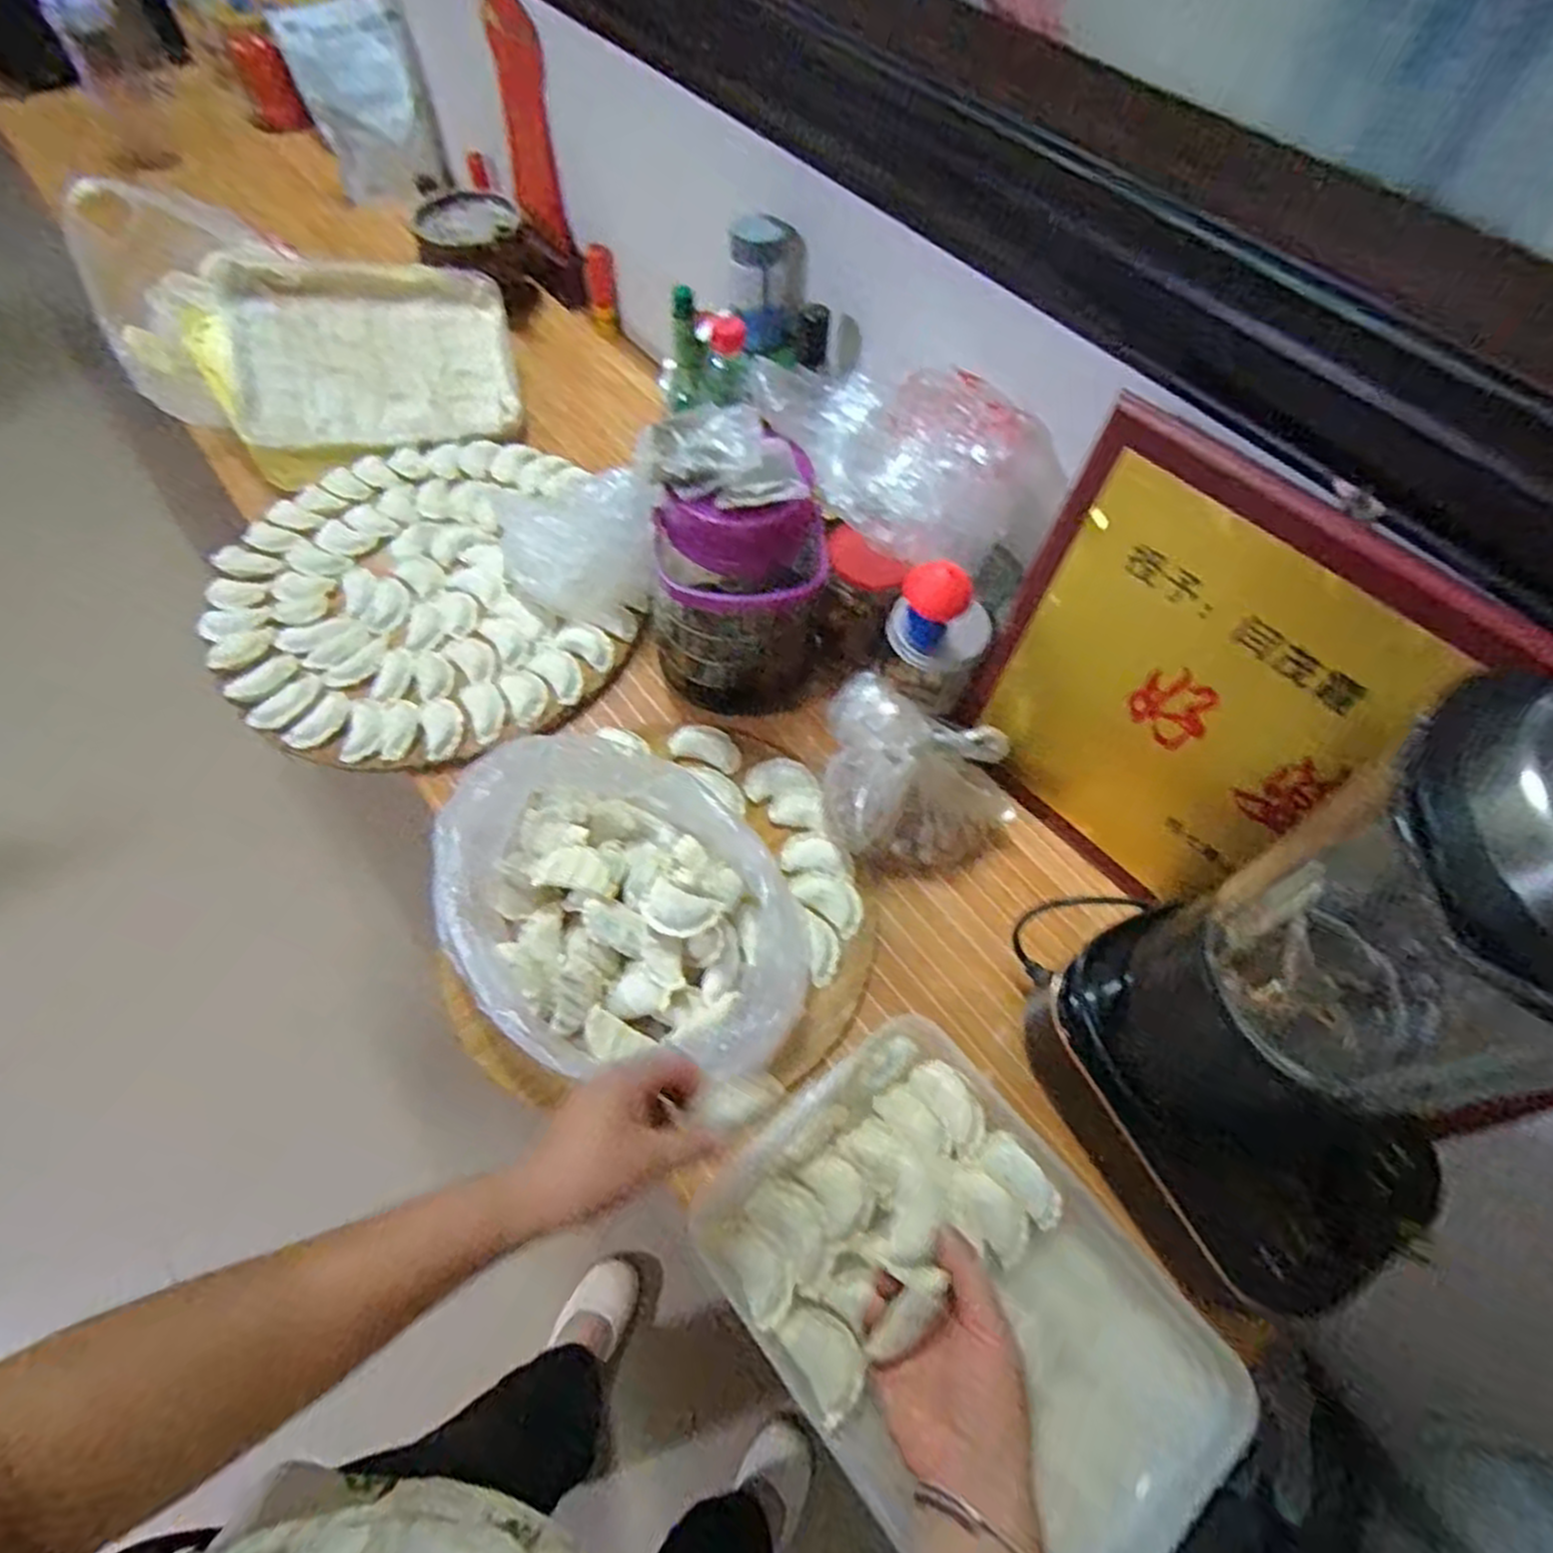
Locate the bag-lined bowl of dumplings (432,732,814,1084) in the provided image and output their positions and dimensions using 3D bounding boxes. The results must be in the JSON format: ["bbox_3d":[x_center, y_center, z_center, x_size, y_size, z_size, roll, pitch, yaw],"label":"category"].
[{"bbox_3d":[-0.117,0.098,0.621,0.287,0.099,0.251,6,59,1],"label":"bag-lined bowl of dumplings"}]

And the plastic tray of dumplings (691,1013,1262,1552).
[{"bbox_3d":[0.116,0.336,0.512,0.222,0.045,0.302,-36,67,-21],"label":"plastic tray of dumplings"}]

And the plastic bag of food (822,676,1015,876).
[{"bbox_3d":[0.124,-0.005,0.687,0.166,0.124,0.133,-1,59,-3],"label":"plastic bag of food"}]

